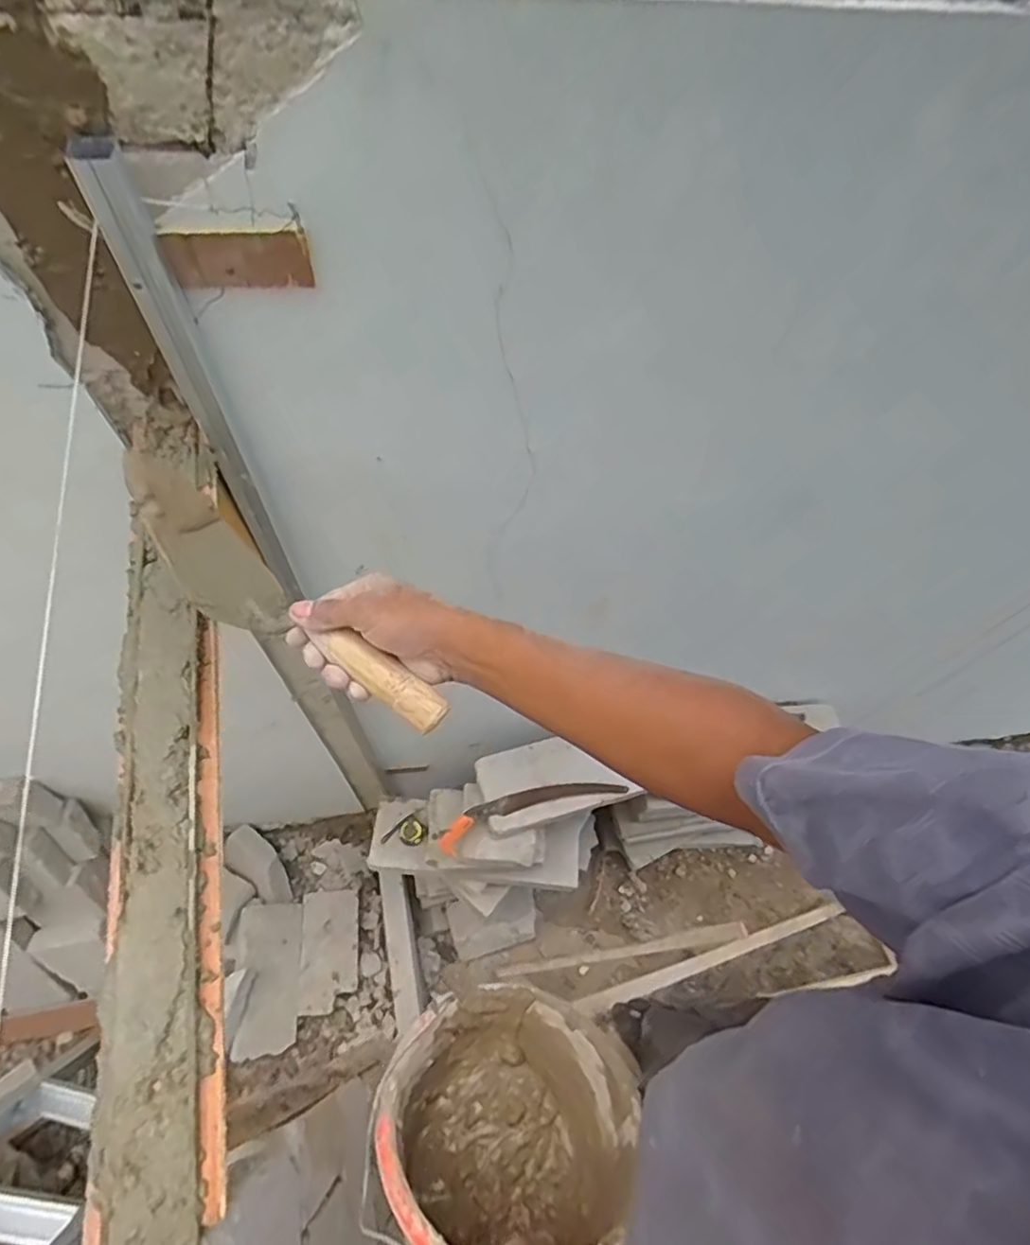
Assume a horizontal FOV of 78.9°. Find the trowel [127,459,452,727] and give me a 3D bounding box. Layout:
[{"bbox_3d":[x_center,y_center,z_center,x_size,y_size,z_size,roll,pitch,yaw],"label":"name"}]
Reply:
[{"bbox_3d":[-0.184,-0.012,0.475,0.305,0.063,0.066,38,64,8],"label":"trowel"}]

